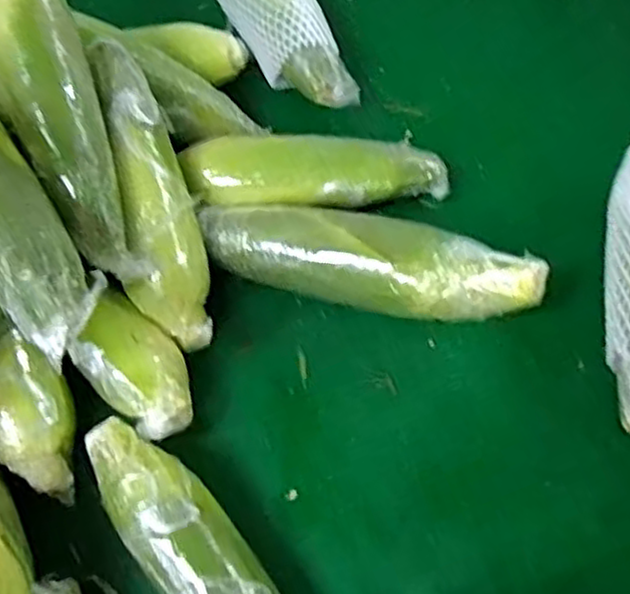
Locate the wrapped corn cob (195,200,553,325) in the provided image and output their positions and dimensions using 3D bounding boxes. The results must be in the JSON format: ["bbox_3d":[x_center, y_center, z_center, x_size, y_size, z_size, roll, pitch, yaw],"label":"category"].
[{"bbox_3d":[0.037,-0.028,0.557,0.250,0.053,0.061,14,65,10],"label":"wrapped corn cob"}]

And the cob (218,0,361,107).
[{"bbox_3d":[-0.045,-0.275,0.690,0.074,0.054,0.268,-27,65,-10],"label":"cob"}]

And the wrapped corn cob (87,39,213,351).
[{"bbox_3d":[-0.120,-0.075,0.543,0.055,0.049,0.231,-15,88,-4],"label":"wrapped corn cob"}]

